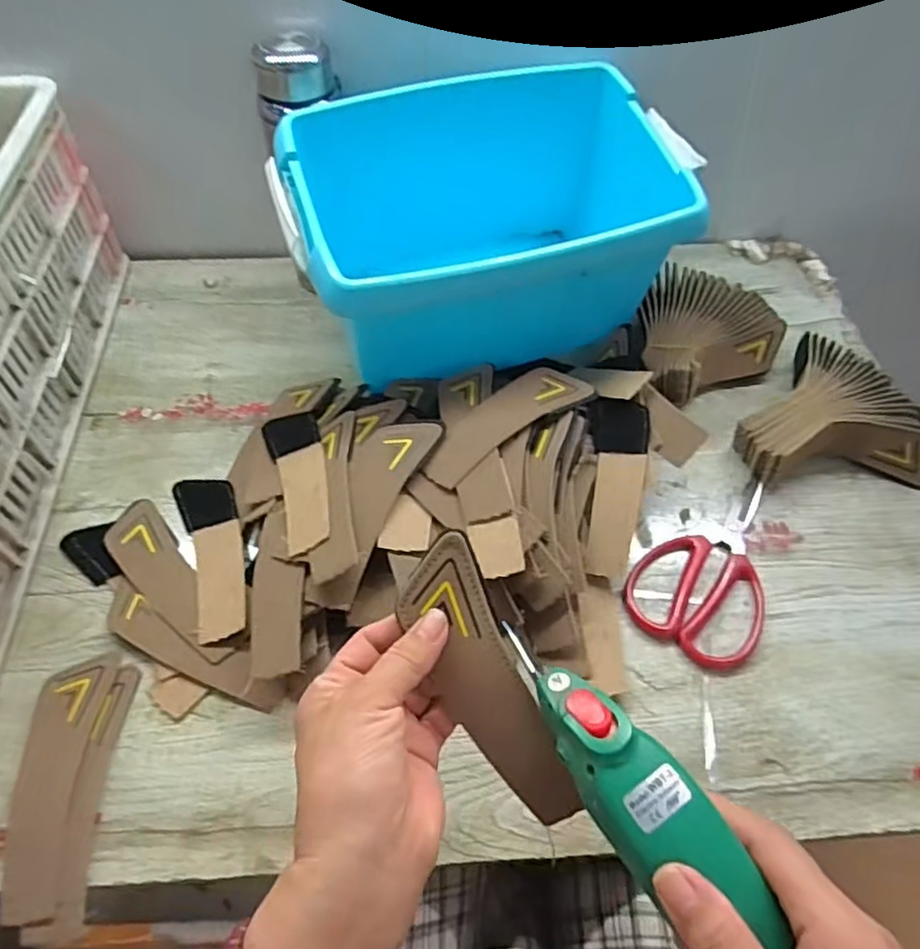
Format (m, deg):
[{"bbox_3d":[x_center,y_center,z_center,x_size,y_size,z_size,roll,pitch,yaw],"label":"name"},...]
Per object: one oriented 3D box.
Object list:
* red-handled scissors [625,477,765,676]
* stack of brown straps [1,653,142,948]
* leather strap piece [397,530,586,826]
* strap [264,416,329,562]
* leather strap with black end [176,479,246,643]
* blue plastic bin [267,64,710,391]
[{"bbox_3d":[0.200,0.068,0.504,0.096,0.007,0.163,30,60,21],"label":"red-handled scissors"},{"bbox_3d":[-0.248,0.195,0.404,0.056,0.015,0.157,-3,55,-1],"label":"stack of brown straps"},{"bbox_3d":[0.014,0.107,0.321,0.041,0.016,0.154,-26,96,-17],"label":"leather strap piece"},{"bbox_3d":[-0.124,-0.003,0.501,0.043,0.005,0.157,-31,44,4],"label":"strap"},{"bbox_3d":[-0.190,0.055,0.499,0.043,0.009,0.154,-19,56,-12],"label":"leather strap with black end"},{"bbox_3d":[0.026,-0.210,0.595,0.331,0.189,0.217,-15,56,-10],"label":"blue plastic bin"}]

